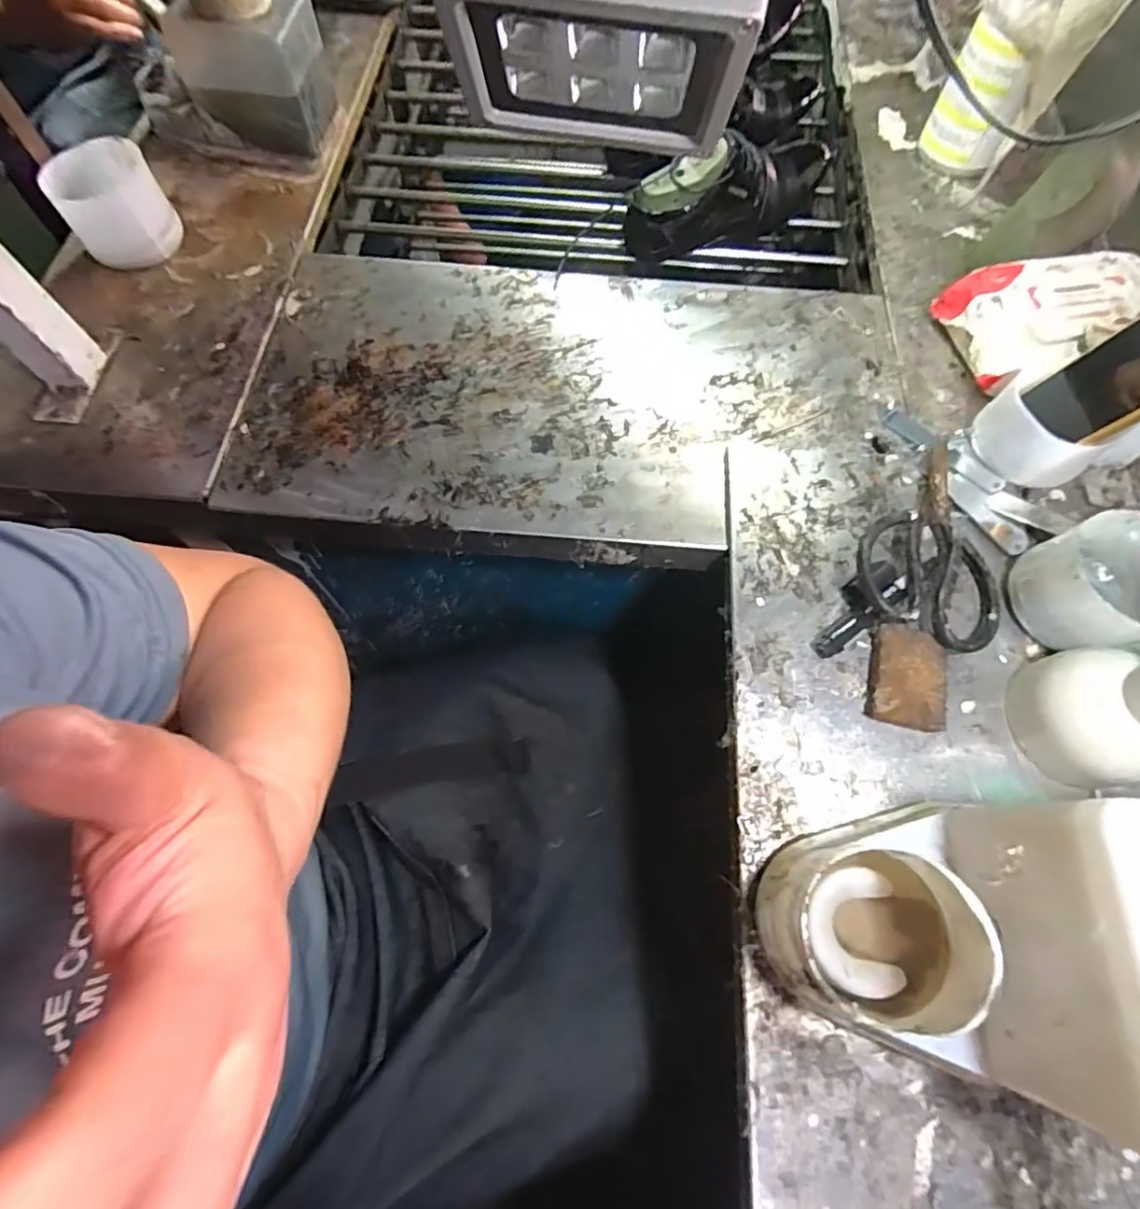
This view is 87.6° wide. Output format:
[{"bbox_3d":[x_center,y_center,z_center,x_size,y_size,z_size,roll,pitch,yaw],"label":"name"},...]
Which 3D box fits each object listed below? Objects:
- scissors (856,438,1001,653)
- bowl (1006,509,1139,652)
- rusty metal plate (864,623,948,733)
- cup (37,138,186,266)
[{"bbox_3d":[0.263,-0.050,0.445,0.102,0.019,0.171,6,69,-7],"label":"scissors"},{"bbox_3d":[0.368,-0.011,0.414,0.095,0.066,0.086,-12,68,-6],"label":"bowl"},{"bbox_3d":[0.235,0.051,0.416,0.051,0.015,0.068,16,68,6],"label":"rusty metal plate"},{"bbox_3d":[-0.426,-0.373,0.561,0.088,0.072,0.098,-36,72,-15],"label":"cup"}]

